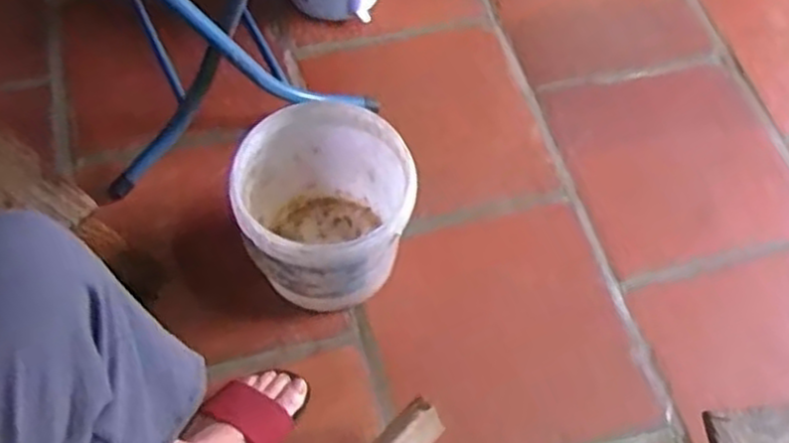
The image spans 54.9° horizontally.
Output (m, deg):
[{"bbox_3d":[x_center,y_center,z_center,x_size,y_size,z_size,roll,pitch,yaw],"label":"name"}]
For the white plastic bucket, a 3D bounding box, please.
[{"bbox_3d":[-0.087,-0.007,0.950,0.194,0.208,0.203,2,60,-3],"label":"white plastic bucket"}]

